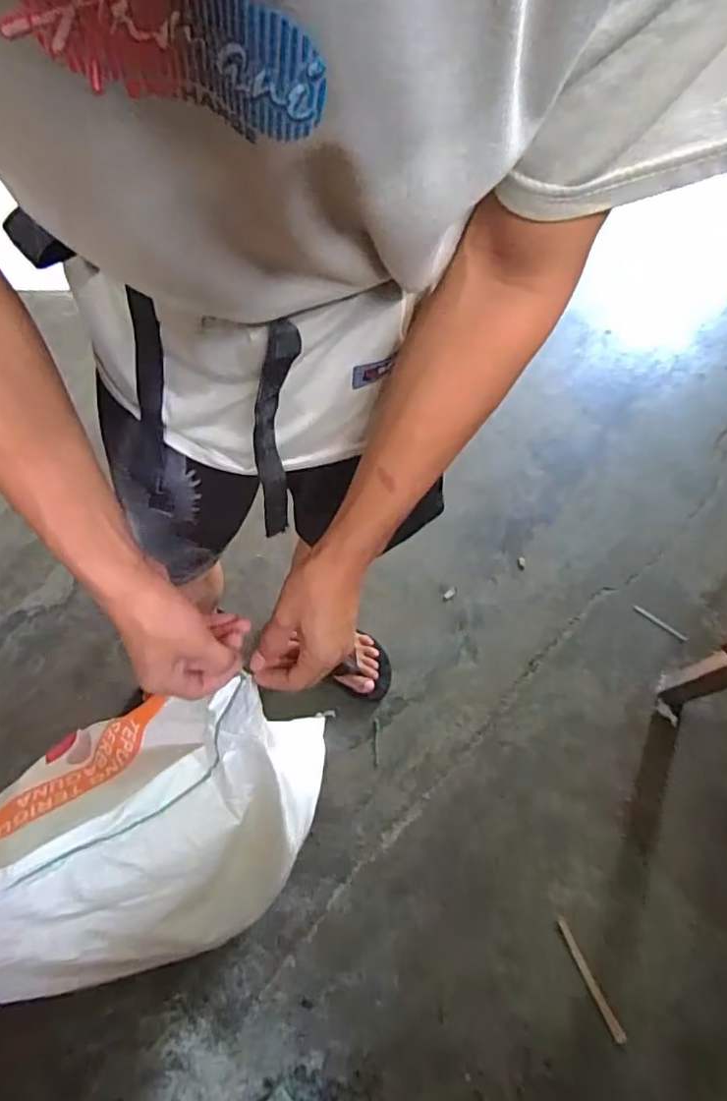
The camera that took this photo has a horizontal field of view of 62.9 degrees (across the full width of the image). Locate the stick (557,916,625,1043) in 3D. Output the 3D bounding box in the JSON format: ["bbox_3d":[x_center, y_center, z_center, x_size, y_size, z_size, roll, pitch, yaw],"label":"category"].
[{"bbox_3d":[0.359,0.678,0.943,0.016,0.005,0.179,-22,68,-13],"label":"stick"}]

